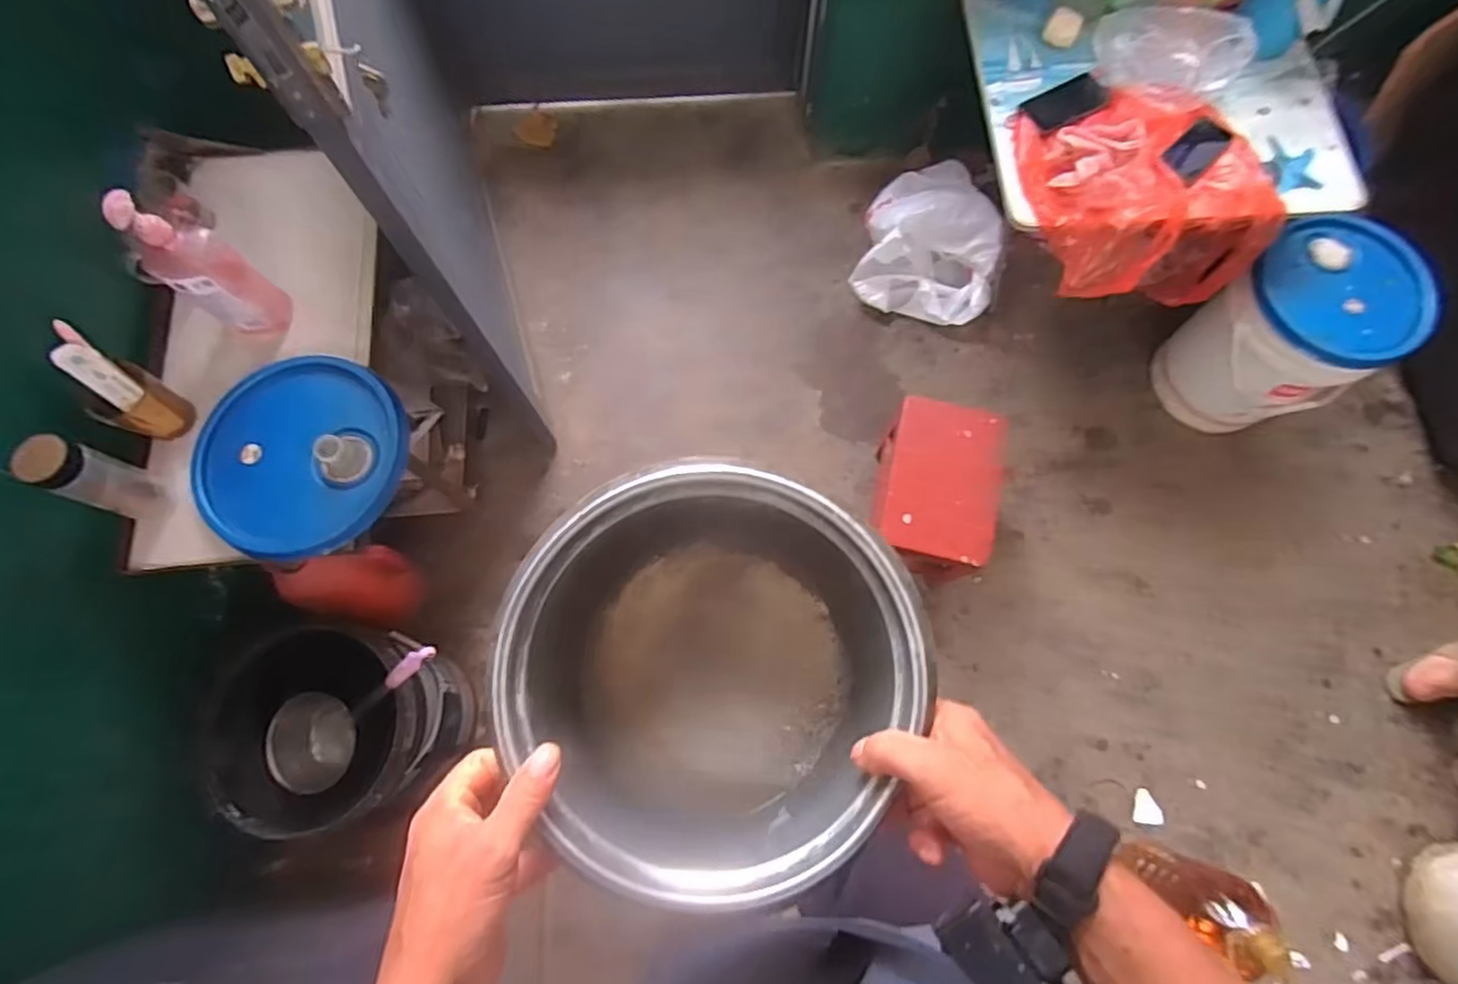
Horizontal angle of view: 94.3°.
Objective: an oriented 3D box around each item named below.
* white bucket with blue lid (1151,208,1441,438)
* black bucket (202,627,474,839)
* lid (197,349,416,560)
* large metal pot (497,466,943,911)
[{"bbox_3d":[1.125,-0.322,1.356,0.358,0.324,0.292,-31,76,-8],"label":"white bucket with blue lid"},{"bbox_3d":[-0.666,0.410,1.167,0.317,0.270,0.293,0,74,1],"label":"black bucket"},{"bbox_3d":[-0.627,-0.062,0.987,0.298,0.066,0.295,0,74,1],"label":"lid"},{"bbox_3d":[-0.013,0.132,0.488,0.258,0.174,0.262,0,74,1],"label":"large metal pot"}]

